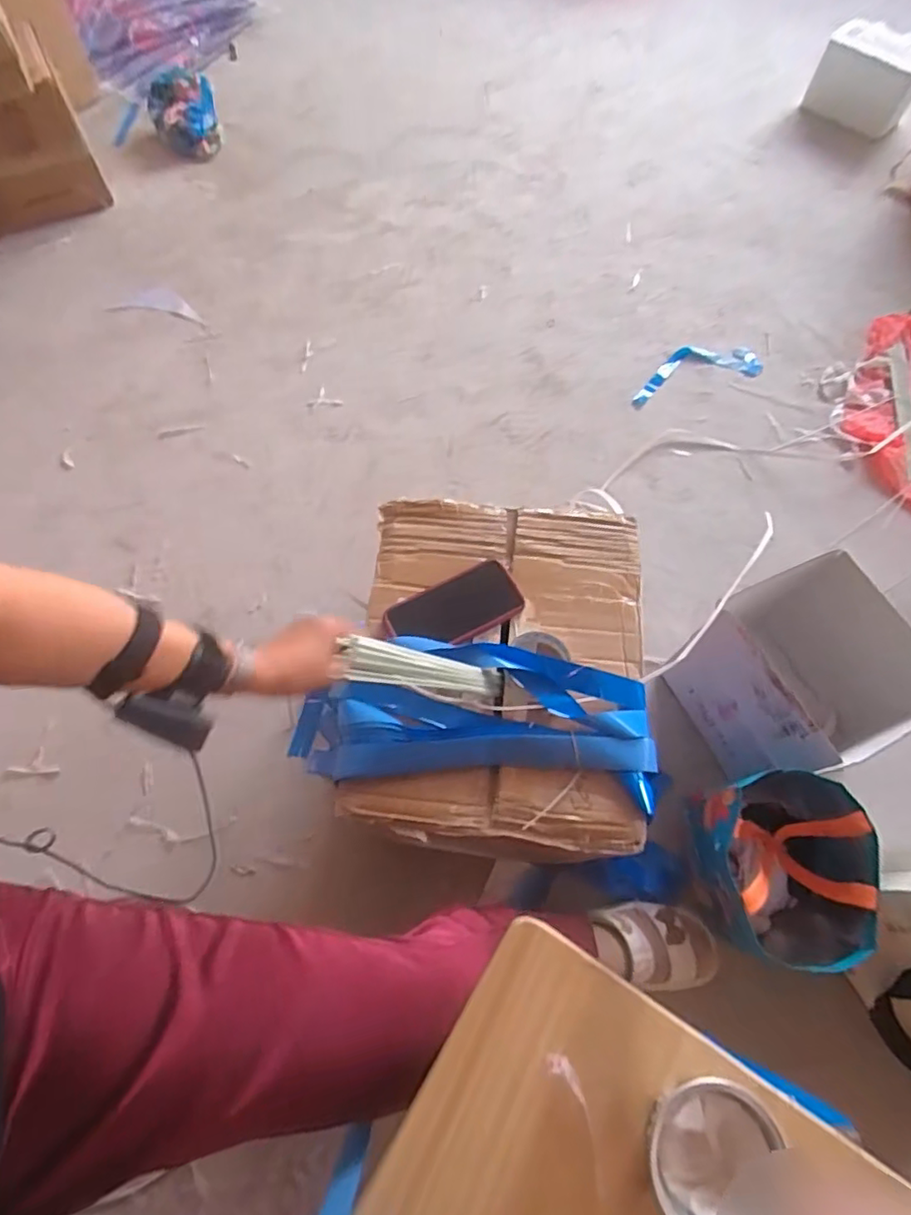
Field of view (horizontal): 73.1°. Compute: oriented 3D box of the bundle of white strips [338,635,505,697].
[{"bbox_3d":[-0.018,0.066,0.621,0.031,0.287,0.026,-30,66,20],"label":"bundle of white strips"}]

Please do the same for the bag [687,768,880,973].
[{"bbox_3d":[0.424,0.349,0.836,0.199,0.206,0.226,2,64,-1],"label":"bag"}]

